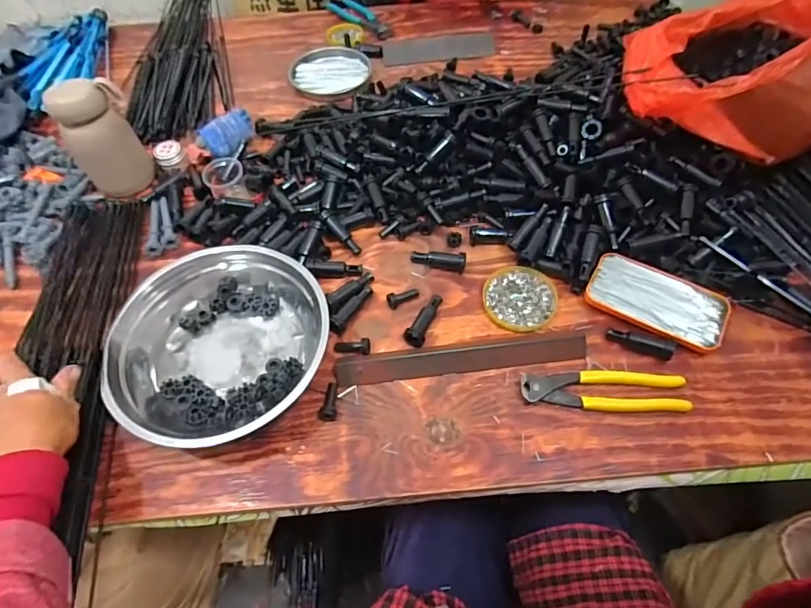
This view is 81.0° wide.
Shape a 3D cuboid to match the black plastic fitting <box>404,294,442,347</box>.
[{"bbox_3d":[0.022,0.014,0.531,0.021,0.018,0.072,21,61,15],"label":"black plastic fitting"}]

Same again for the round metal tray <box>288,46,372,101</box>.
[{"bbox_3d":[-0.129,-0.392,0.804,0.135,0.022,0.135,-1,58,2],"label":"round metal tray"}]

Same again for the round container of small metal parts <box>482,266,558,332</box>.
[{"bbox_3d":[0.133,-0.007,0.551,0.081,0.007,0.088,-1,58,2],"label":"round container of small metal parts"}]

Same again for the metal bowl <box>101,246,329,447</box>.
[{"bbox_3d":[-0.187,0.044,0.494,0.219,0.066,0.199,-25,60,-12],"label":"metal bowl"}]

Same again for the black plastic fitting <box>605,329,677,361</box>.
[{"bbox_3d":[0.252,0.042,0.511,0.067,0.016,0.018,16,59,26],"label":"black plastic fitting"}]

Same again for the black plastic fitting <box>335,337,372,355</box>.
[{"bbox_3d":[-0.058,0.046,0.521,0.041,0.013,0.018,2,58,4],"label":"black plastic fitting"}]

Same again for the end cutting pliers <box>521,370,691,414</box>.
[{"bbox_3d":[0.201,0.086,0.483,0.163,0.018,0.039,1,58,3],"label":"end cutting pliers"}]

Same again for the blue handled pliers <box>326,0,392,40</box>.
[{"bbox_3d":[-0.085,-0.544,0.905,0.057,0.024,0.160,-39,64,-21],"label":"blue handled pliers"}]

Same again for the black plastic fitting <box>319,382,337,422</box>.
[{"bbox_3d":[-0.079,0.101,0.487,0.017,0.020,0.043,0,45,3],"label":"black plastic fitting"}]

